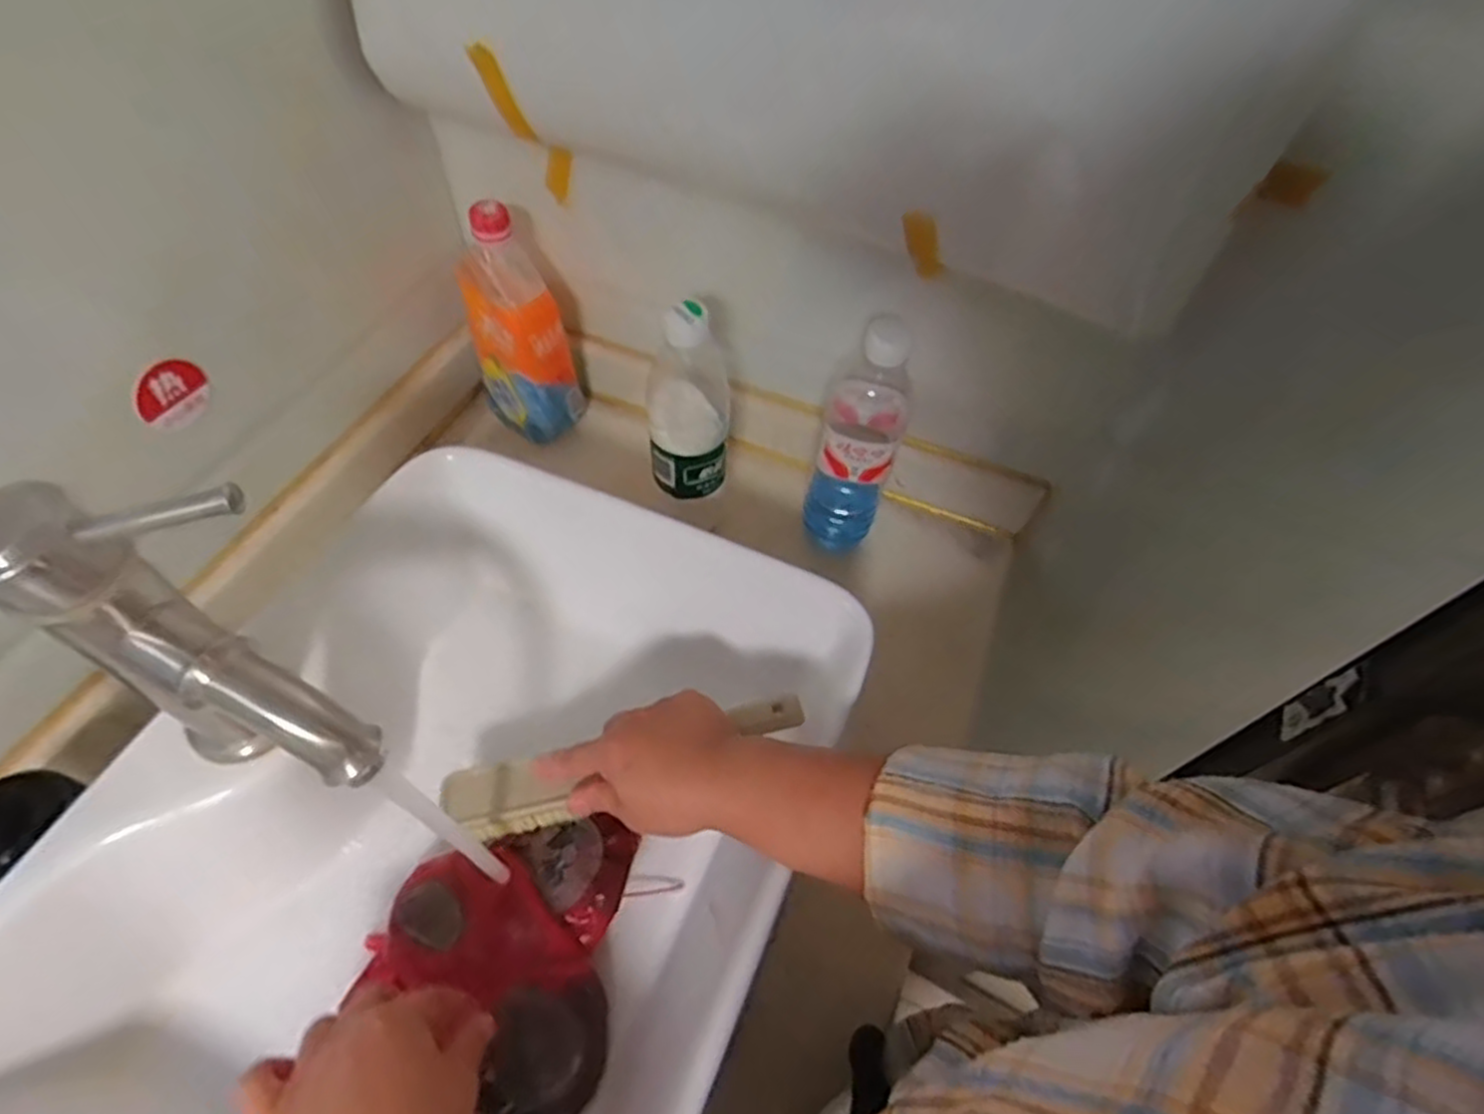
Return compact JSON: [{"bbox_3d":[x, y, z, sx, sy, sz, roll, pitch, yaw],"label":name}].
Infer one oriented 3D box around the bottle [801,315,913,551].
[{"bbox_3d":[0.091,-0.092,0.569,0.061,0.206,0.066,16,56,7],"label":"bottle"}]

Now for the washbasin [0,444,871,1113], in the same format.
[{"bbox_3d":[-0.156,0.167,0.431,0.342,0.119,0.454,22,57,12],"label":"washbasin"}]

